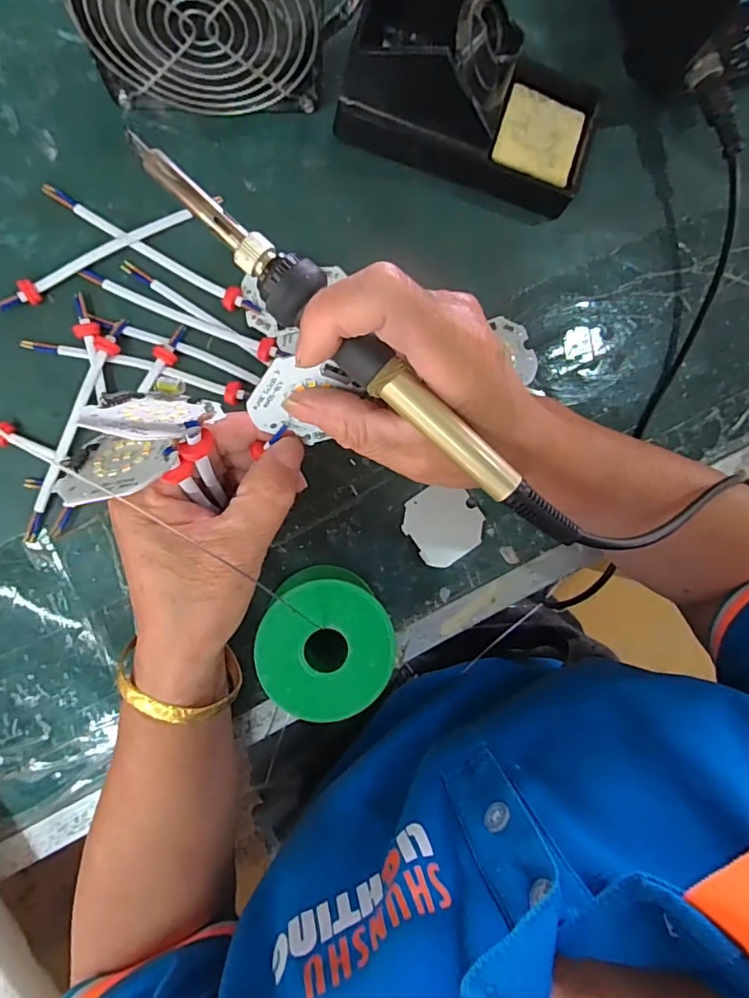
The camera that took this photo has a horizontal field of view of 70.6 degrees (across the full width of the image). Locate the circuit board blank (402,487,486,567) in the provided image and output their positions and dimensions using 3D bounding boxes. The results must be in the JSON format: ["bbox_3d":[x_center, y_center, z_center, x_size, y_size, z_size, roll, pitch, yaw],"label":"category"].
[{"bbox_3d":[0.043,0.016,0.332,0.044,0.004,0.047,0,88,3],"label":"circuit board blank"}]

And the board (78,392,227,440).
[{"bbox_3d":[-0.084,-0.032,0.198,0.045,0.043,0.004,13,119,14],"label":"board"}]

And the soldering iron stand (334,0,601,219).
[{"bbox_3d":[0.063,-0.238,0.299,0.149,0.072,0.088,17,88,-7],"label":"soldering iron stand"}]

